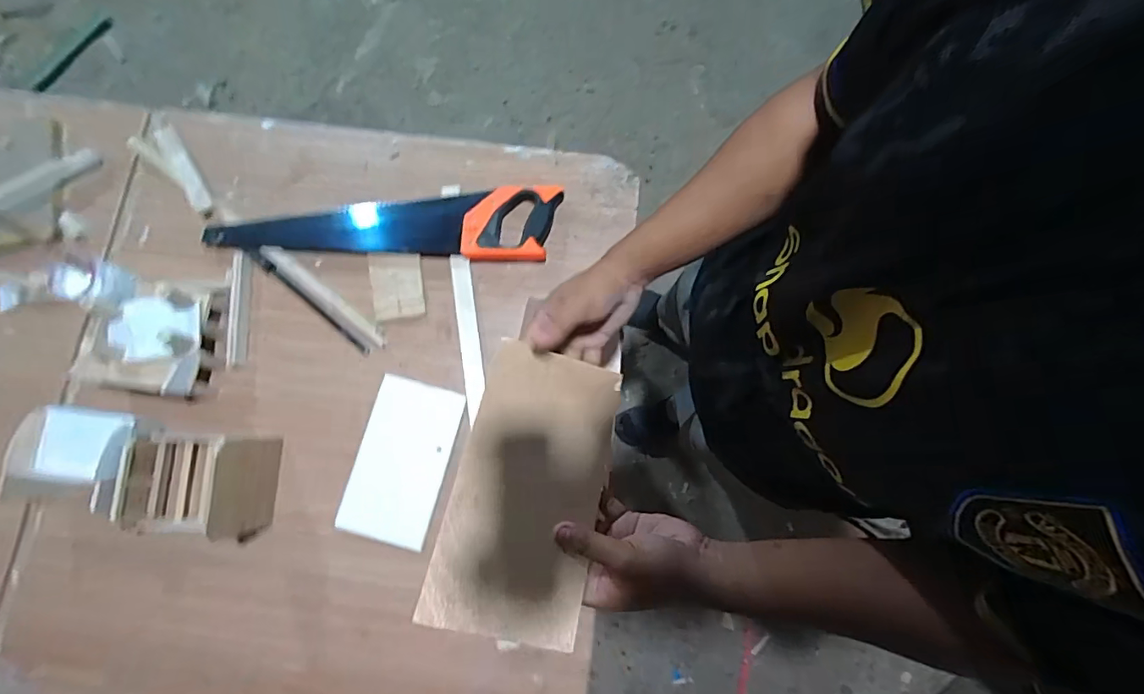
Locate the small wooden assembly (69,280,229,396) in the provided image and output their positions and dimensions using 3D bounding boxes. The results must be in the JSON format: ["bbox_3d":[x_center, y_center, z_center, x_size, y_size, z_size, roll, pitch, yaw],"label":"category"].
[{"bbox_3d":[-0.565,-0.015,0.684,0.138,0.087,0.165,-2,78,1],"label":"small wooden assembly"}]

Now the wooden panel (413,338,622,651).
[{"bbox_3d":[-0.033,0.113,0.419,0.120,0.010,0.227,19,64,-12],"label":"wooden panel"}]

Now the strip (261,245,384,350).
[{"bbox_3d":[-0.367,-0.073,0.737,0.228,0.018,0.030,39,81,8],"label":"strip"}]

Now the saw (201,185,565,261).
[{"bbox_3d":[-0.283,-0.189,0.747,0.525,0.037,0.119,1,78,1],"label":"saw"}]

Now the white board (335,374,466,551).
[{"bbox_3d":[-0.236,0.155,0.694,0.127,0.012,0.212,14,79,4],"label":"white board"}]

